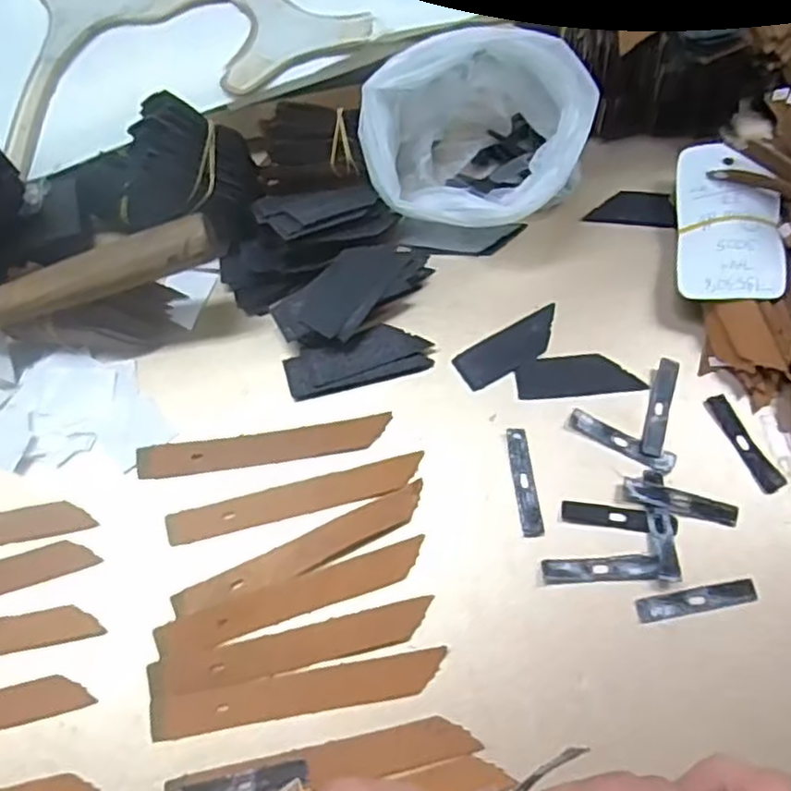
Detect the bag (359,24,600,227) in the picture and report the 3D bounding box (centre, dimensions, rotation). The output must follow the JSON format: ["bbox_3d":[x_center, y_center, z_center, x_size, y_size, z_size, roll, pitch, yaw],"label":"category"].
[{"bbox_3d":[0.044,-0.144,0.391,0.117,0.073,0.101,8,65,6],"label":"bag"}]

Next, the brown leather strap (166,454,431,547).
[{"bbox_3d":[-0.048,0.050,0.342,0.124,0.006,0.016,-14,65,-5],"label":"brown leather strap"}]

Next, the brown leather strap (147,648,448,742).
[{"bbox_3d":[-0.042,0.128,0.304,0.125,0.005,0.025,-6,64,-1],"label":"brown leather strap"}]

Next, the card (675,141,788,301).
[{"bbox_3d":[0.181,-0.096,0.379,0.052,0.012,0.101,2,66,16],"label":"card"}]

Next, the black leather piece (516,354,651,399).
[{"bbox_3d":[0.095,-0.011,0.365,0.062,0.004,0.023,-5,64,0],"label":"black leather piece"}]

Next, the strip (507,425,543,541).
[{"bbox_3d":[0.063,0.041,0.340,0.010,0.004,0.054,-5,64,-1],"label":"strip"}]

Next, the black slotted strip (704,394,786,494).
[{"bbox_3d":[0.172,0.023,0.345,0.013,0.004,0.053,-22,66,-8],"label":"black slotted strip"}]

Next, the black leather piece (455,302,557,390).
[{"bbox_3d":[0.062,-0.026,0.372,0.063,0.004,0.023,-29,67,-11],"label":"black leather piece"}]

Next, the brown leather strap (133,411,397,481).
[{"bbox_3d":[-0.066,0.026,0.354,0.124,0.005,0.016,-9,65,-2],"label":"brown leather strap"}]

